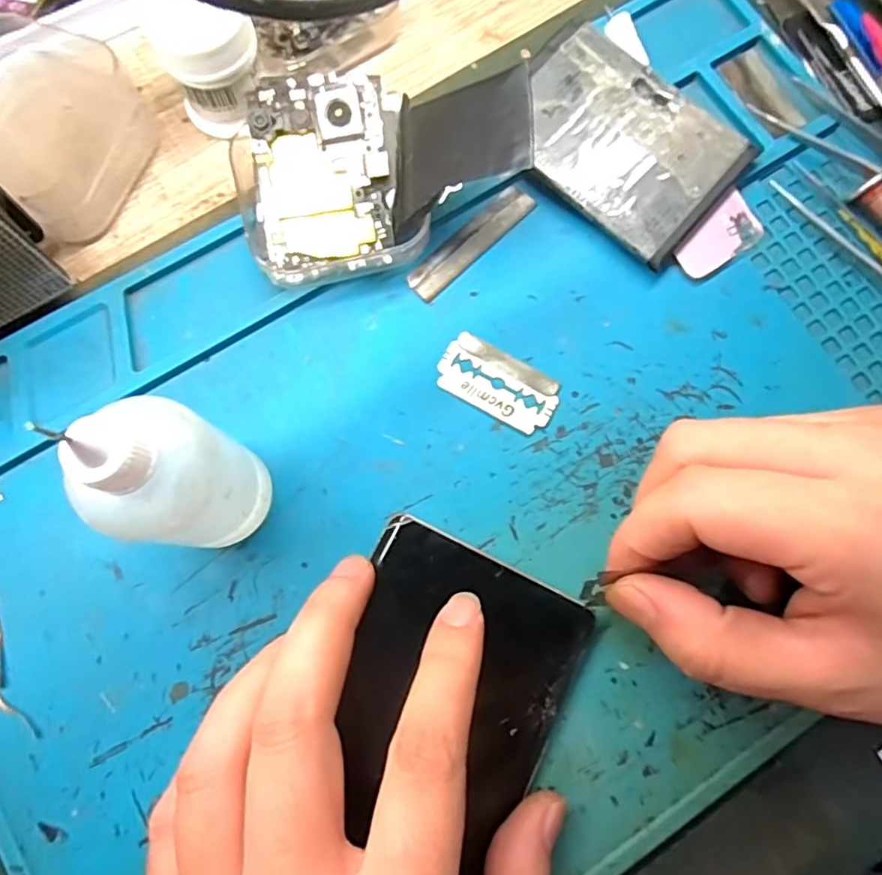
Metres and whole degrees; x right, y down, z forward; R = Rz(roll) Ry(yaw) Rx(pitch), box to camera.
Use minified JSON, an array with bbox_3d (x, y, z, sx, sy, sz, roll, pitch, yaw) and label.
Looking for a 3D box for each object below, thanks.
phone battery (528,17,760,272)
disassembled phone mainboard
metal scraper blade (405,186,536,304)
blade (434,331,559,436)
[{"bbox_3d":[0.065,-0.110,0.224,0.086,0.012,0.061,41,80,7],"label":"phone battery"},{"bbox_3d":[-0.039,-0.092,0.204,0.049,0.006,0.061,-4,94,-3],"label":"disassembled phone mainboard"},{"bbox_3d":[0.011,-0.073,0.218,0.056,0.004,0.013,-44,82,-9],"label":"metal scraper blade"},{"bbox_3d":[0.020,-0.019,0.207,0.042,0.004,0.023,29,79,5],"label":"blade"}]

